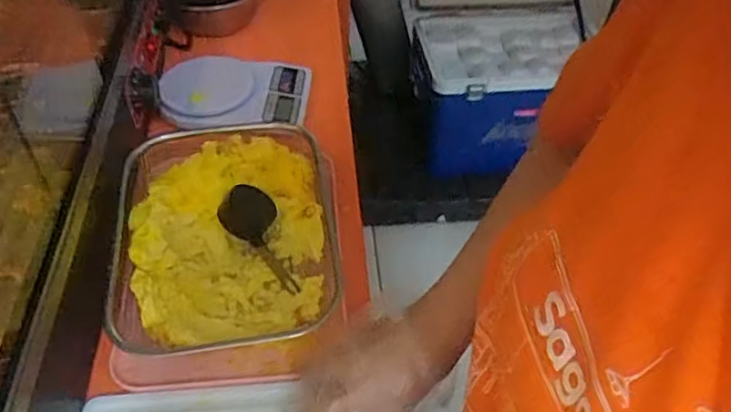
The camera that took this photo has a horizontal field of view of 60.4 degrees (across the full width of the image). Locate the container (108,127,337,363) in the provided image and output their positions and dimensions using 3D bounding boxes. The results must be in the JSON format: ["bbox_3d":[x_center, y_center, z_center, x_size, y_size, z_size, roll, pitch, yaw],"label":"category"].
[{"bbox_3d":[-0.149,0.024,0.657,0.222,0.054,0.302,-7,47,-7],"label":"container"}]

